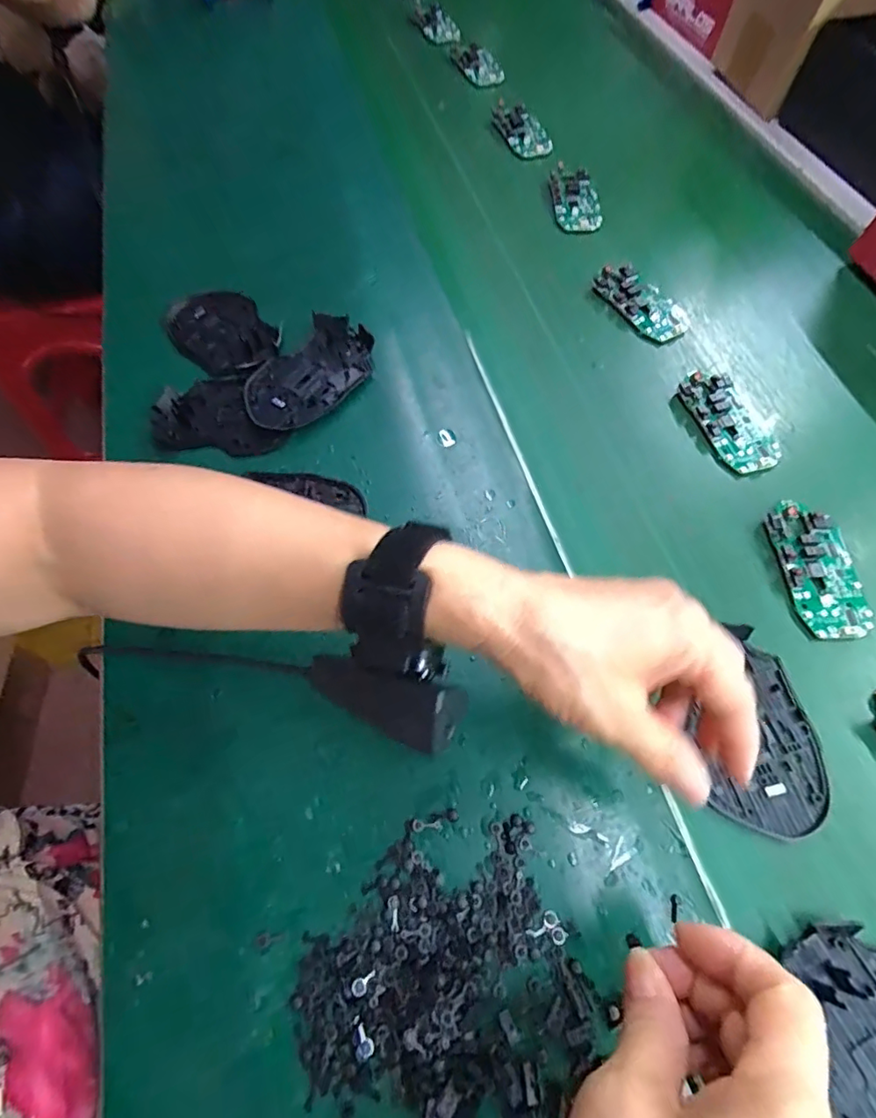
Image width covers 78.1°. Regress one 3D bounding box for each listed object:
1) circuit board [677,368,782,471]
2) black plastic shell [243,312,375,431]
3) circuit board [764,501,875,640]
[{"bbox_3d":[0.219,-0.105,0.406,0.042,0.013,0.089,-20,64,-9],"label":"circuit board"},{"bbox_3d":[-0.099,-0.145,0.419,0.066,0.019,0.109,39,70,18],"label":"black plastic shell"},{"bbox_3d":[0.247,0.006,0.349,0.046,0.009,0.091,-6,63,-2],"label":"circuit board"}]

